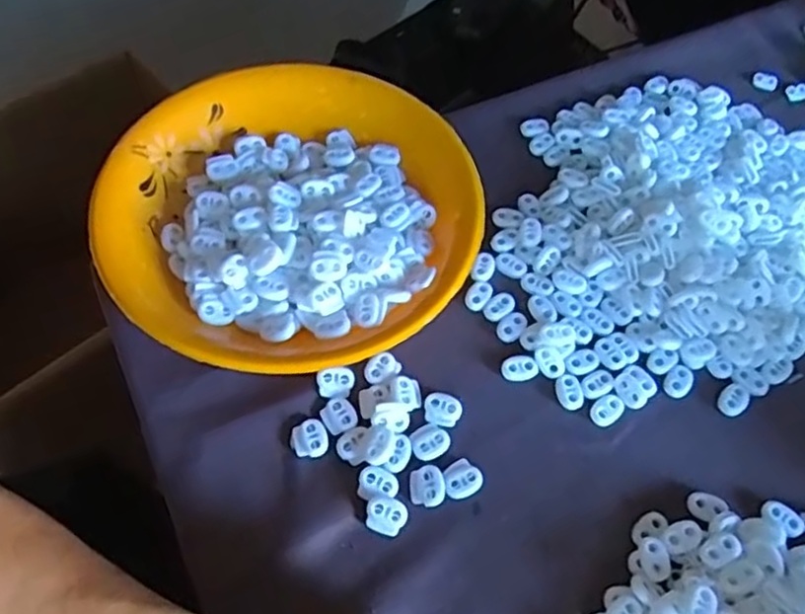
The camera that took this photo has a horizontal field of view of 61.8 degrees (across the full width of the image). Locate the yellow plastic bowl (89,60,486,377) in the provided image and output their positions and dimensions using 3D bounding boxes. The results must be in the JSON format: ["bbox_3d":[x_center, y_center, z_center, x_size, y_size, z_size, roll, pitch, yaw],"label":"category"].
[{"bbox_3d":[-0.071,-0.064,0.447,0.230,0.038,0.240,1,60,-2],"label":"yellow plastic bowl"}]

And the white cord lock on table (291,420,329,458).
[{"bbox_3d":[-0.054,0.076,0.389,0.020,0.004,0.022,-22,63,-15],"label":"white cord lock on table"}]

